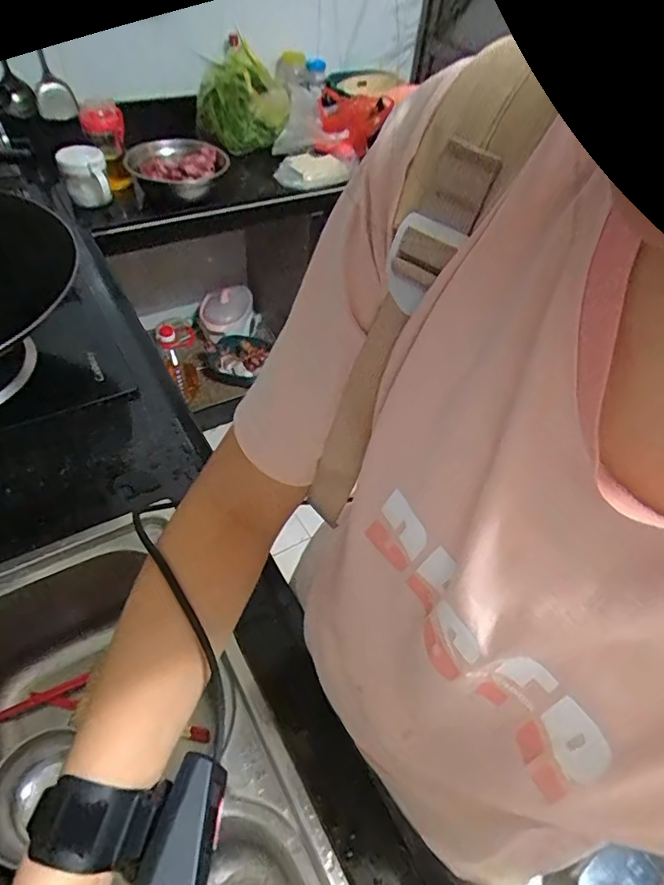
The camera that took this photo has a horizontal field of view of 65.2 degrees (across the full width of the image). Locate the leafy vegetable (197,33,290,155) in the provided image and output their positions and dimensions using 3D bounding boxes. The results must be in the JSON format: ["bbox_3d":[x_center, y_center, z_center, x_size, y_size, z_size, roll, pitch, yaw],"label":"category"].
[{"bbox_3d":[-0.206,-0.796,1.209,0.196,0.173,0.211,2,50,-5],"label":"leafy vegetable"}]

